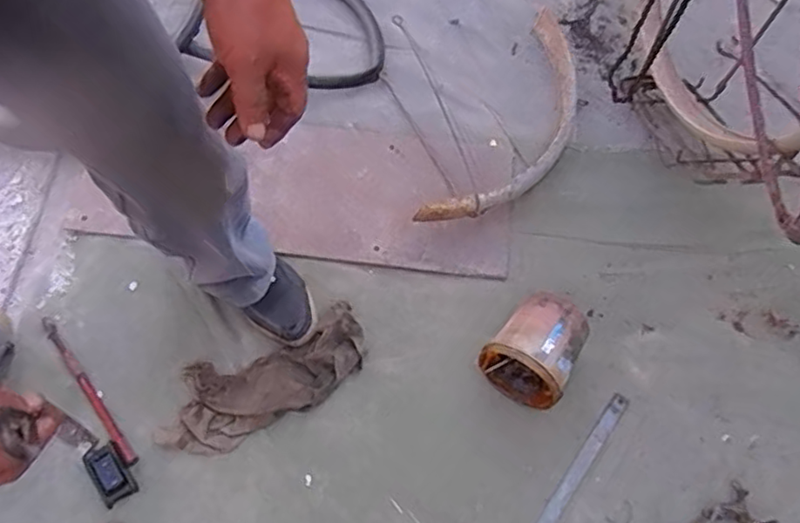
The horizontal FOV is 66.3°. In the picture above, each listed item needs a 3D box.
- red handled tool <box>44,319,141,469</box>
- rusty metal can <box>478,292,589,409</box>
[{"bbox_3d":[-0.477,0.189,0.927,0.018,0.011,0.294,-38,68,-15],"label":"red handled tool"},{"bbox_3d":[0.204,0.129,0.899,0.114,0.114,0.140,37,71,15],"label":"rusty metal can"}]

